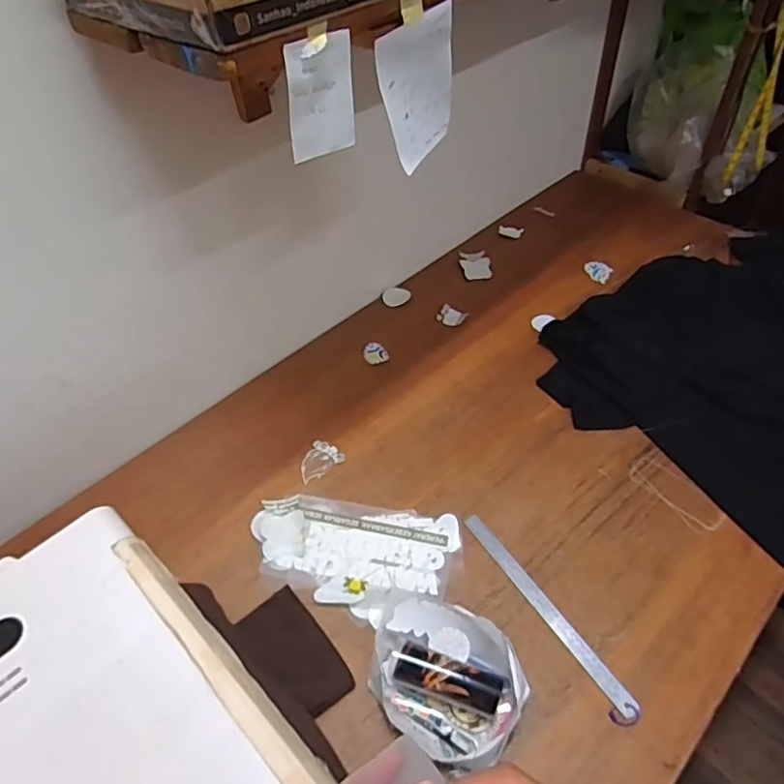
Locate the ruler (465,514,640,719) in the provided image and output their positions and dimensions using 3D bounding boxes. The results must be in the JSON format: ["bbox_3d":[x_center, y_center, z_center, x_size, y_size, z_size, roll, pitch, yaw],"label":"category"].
[{"bbox_3d":[0.216,0.305,0.822,0.026,0.008,0.328,-33,56,-12],"label":"ruler"}]

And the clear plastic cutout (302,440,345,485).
[{"bbox_3d":[-0.130,0.120,1.002,0.082,0.008,0.061,-36,56,-26],"label":"clear plastic cutout"}]

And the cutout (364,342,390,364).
[{"bbox_3d":[-0.033,-0.079,1.167,0.047,0.018,0.048,-14,51,-9],"label":"cutout"}]

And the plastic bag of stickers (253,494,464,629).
[{"bbox_3d":[-0.060,0.240,0.881,0.311,0.021,0.177,12,50,13],"label":"plastic bag of stickers"}]

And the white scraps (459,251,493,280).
[{"bbox_3d":[0.196,-0.298,1.348,0.067,0.009,0.098,-4,48,-2],"label":"white scraps"}]

